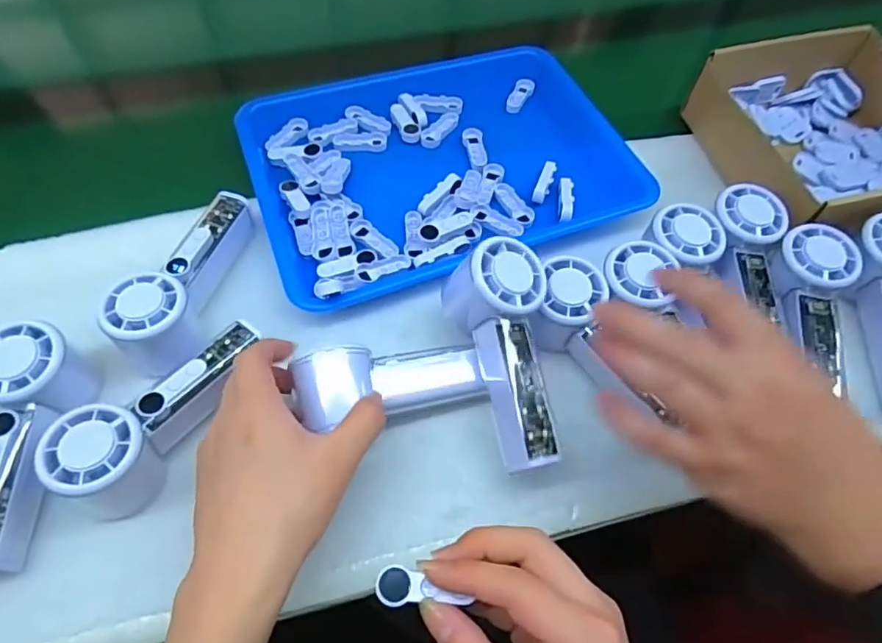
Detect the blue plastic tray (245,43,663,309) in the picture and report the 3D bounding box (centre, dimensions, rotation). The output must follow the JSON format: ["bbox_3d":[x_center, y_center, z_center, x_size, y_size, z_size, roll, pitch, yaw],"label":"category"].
[{"bbox_3d":[-0.001,-0.155,0.542,0.343,0.033,0.267,-18,63,-12],"label":"blue plastic tray"}]

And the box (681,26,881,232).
[{"bbox_3d":[0.360,-0.174,0.534,0.214,0.065,0.216,-14,62,-10],"label":"box"}]

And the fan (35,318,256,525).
[{"bbox_3d":[-0.190,0.056,0.383,0.055,0.061,0.151,26,62,12],"label":"fan"}]

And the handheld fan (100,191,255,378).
[{"bbox_3d":[-0.196,-0.037,0.440,0.055,0.061,0.158,11,60,4],"label":"handheld fan"}]

